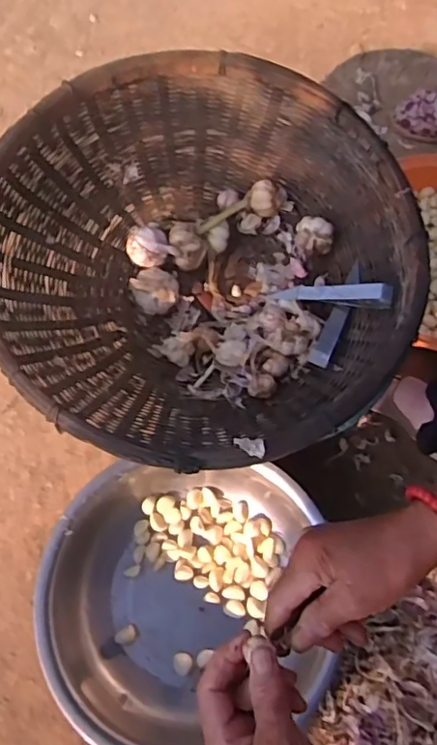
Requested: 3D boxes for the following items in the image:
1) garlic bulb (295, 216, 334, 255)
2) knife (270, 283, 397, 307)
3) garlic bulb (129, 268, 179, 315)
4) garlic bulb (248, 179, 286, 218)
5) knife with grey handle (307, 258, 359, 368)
[{"bbox_3d":[0.109,-0.154,0.632,0.042,0.034,0.039,10,70,8],"label":"garlic bulb"},{"bbox_3d":[0.122,-0.087,0.609,0.133,0.015,0.023,5,69,23],"label":"knife"},{"bbox_3d":[-0.072,-0.093,0.630,0.047,0.035,0.043,-1,69,3],"label":"garlic bulb"},{"bbox_3d":[0.058,-0.208,0.652,0.043,0.034,0.034,5,70,6],"label":"garlic bulb"},{"bbox_3d":[0.133,-0.063,0.605,0.023,0.011,0.131,25,73,13],"label":"knife with grey handle"}]

